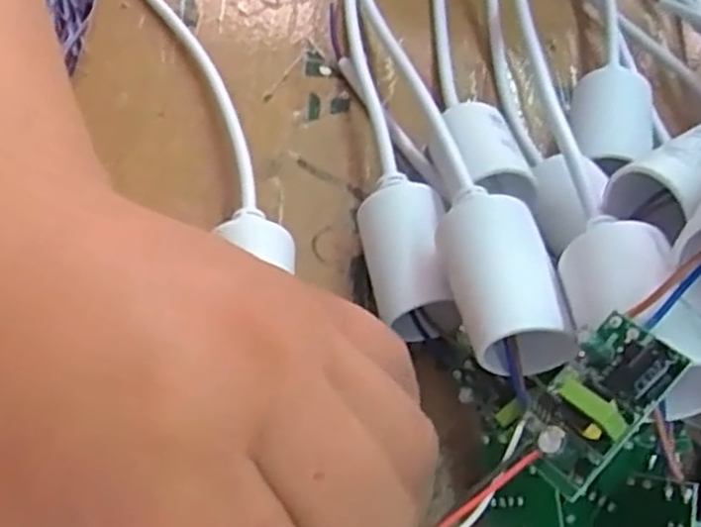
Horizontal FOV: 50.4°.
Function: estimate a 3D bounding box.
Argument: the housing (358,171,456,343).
[{"bbox_3d":[0.016,-0.002,0.231,0.027,0.028,0.048,-6,58,-8],"label":"housing"}]

